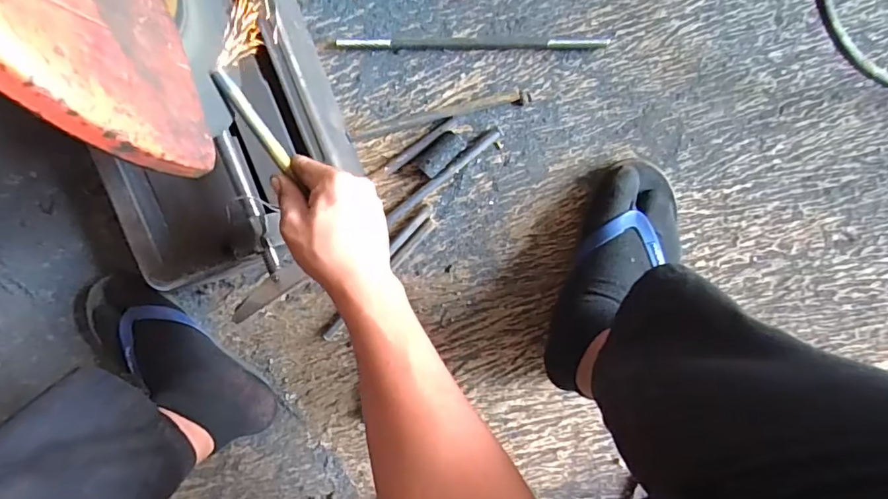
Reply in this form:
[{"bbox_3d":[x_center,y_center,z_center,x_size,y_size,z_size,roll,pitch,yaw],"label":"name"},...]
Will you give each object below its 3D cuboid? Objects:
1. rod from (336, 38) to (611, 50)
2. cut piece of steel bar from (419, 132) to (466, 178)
[{"bbox_3d":[0.030,-0.231,0.554,0.298,0.004,0.012,2,97,4],"label":"rod"},{"bbox_3d":[-0.002,-0.109,0.561,0.056,0.022,0.026,-42,92,7],"label":"cut piece of steel bar"}]

